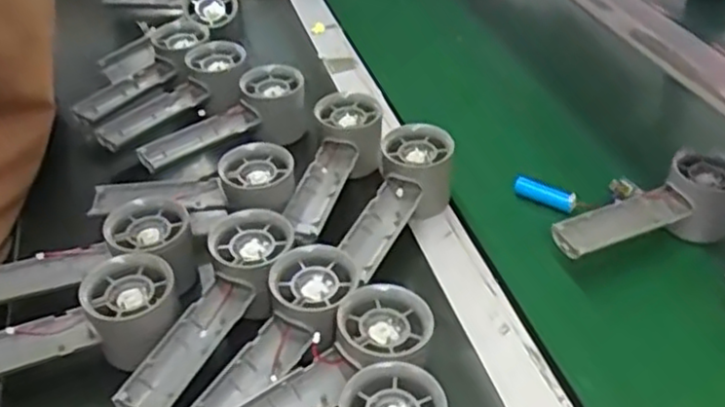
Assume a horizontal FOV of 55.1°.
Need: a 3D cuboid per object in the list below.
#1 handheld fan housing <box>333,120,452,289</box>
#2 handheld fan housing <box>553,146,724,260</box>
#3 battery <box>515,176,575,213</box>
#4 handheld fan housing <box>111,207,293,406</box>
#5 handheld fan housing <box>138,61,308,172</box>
[{"bbox_3d":[0.026,0.001,0.549,0.056,0.057,0.139,20,61,23],"label":"handheld fan housing"},{"bbox_3d":[0.216,0.006,0.536,0.152,0.051,0.054,-13,42,-14],"label":"handheld fan housing"},{"bbox_3d":[0.153,-0.008,0.585,0.052,0.018,0.016,21,45,24],"label":"battery"},{"bbox_3d":[-0.097,0.072,0.456,0.054,0.034,0.159,18,56,20],"label":"handheld fan housing"},{"bbox_3d":[-0.128,-0.076,0.632,0.157,0.053,0.051,-20,44,-21],"label":"handheld fan housing"}]

